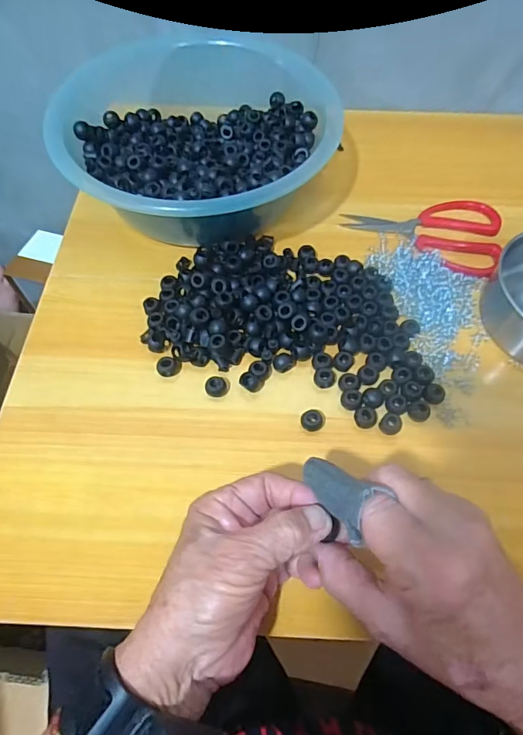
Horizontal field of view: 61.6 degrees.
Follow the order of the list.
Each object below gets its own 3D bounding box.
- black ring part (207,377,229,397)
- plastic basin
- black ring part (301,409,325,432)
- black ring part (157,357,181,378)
[{"bbox_3d":[-0.038,0.016,0.376,0.019,0.013,0.016,-16,63,-9],"label":"black ring part"},{"bbox_3d":[-0.066,-0.248,0.467,0.267,0.078,0.279,0,61,0],"label":"plastic basin"},{"bbox_3d":[0.043,0.043,0.360,0.020,0.012,0.015,-1,61,0],"label":"black ring part"},{"bbox_3d":[-0.081,0.000,0.385,0.016,0.014,0.017,15,62,8],"label":"black ring part"}]

